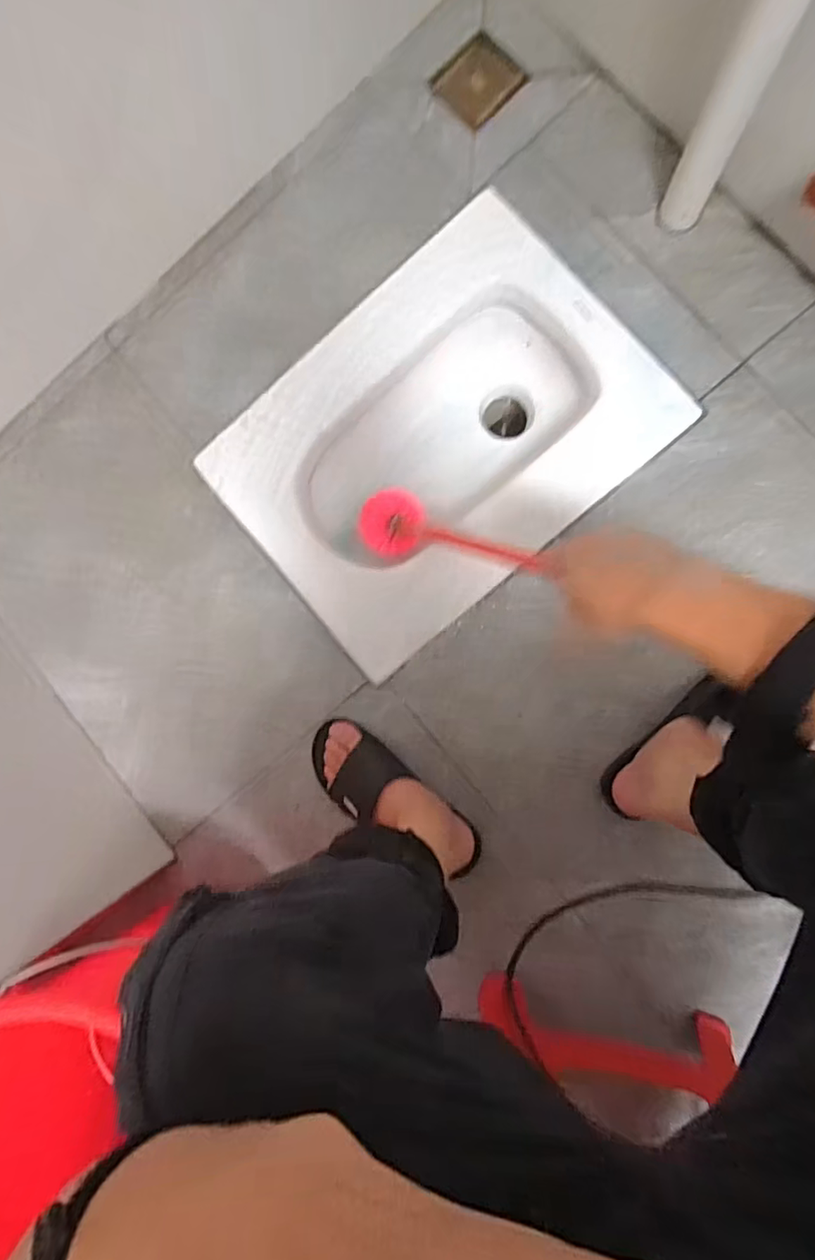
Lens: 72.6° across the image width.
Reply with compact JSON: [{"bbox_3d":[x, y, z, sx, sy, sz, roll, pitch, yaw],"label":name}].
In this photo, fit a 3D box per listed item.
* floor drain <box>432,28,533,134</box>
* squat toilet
[{"bbox_3d":[0.095,-0.729,0.736,0.102,0.009,0.105,-41,84,5],"label":"floor drain"},{"bbox_3d":[0.045,-0.249,0.807,0.526,0.172,0.398,-40,85,5],"label":"squat toilet"}]

